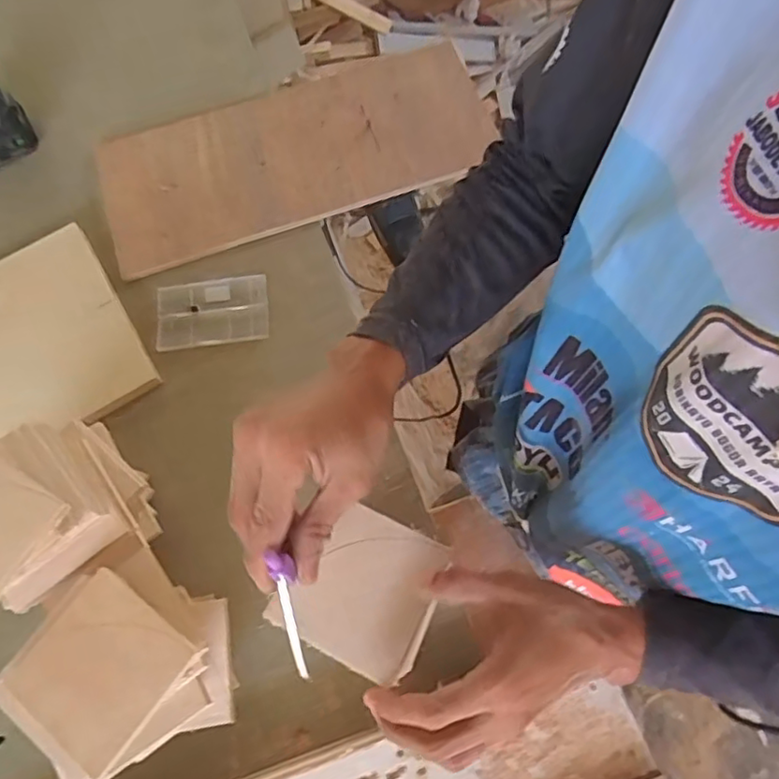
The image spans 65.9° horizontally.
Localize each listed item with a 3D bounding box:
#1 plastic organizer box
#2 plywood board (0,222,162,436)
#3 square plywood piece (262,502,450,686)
[{"bbox_3d":[-0.204,-0.091,0.694,0.125,0.012,0.081,-7,65,0],"label":"plastic organizer box"},{"bbox_3d":[-0.456,-0.033,0.671,0.314,0.022,0.243,-31,68,-11],"label":"plywood board"},{"bbox_3d":[-0.017,0.140,0.425,0.100,0.010,0.103,27,70,15],"label":"square plywood piece"}]

